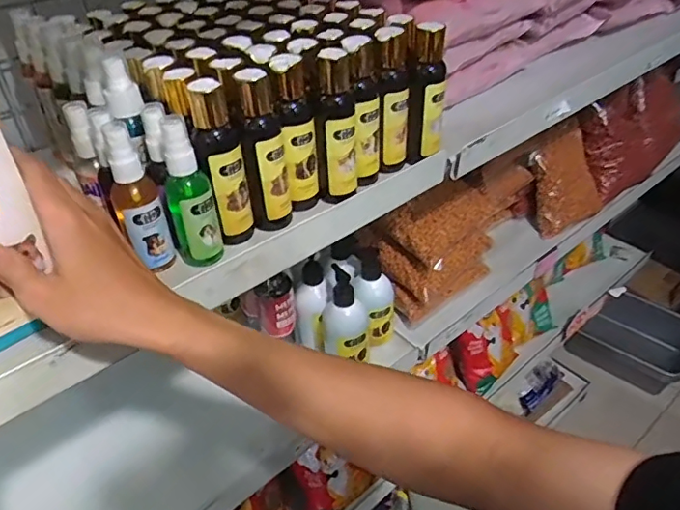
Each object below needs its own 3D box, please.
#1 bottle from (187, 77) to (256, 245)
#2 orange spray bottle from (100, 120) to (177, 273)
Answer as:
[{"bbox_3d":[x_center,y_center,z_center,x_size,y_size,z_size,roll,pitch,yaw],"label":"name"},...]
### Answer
[{"bbox_3d":[-0.091,-0.068,0.438,0.035,0.134,0.030,-11,39,-10],"label":"bottle"},{"bbox_3d":[-0.153,-0.041,0.416,0.032,0.117,0.026,-17,40,-17],"label":"orange spray bottle"}]

